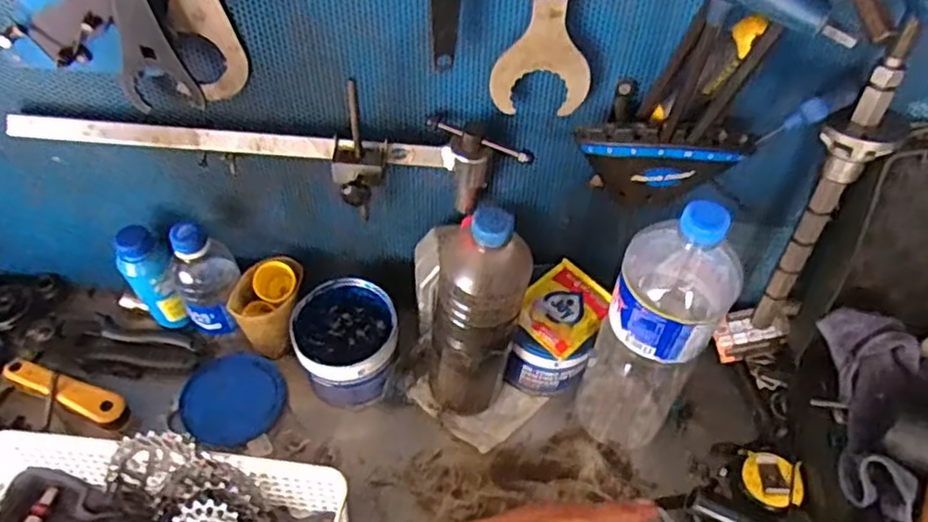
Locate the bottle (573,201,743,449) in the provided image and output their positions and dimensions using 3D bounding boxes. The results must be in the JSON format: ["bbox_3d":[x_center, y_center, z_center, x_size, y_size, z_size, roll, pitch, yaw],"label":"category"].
[{"bbox_3d":[0.163,0.066,0.580,0.086,0.313,0.095,26,54,18],"label":"bottle"}]

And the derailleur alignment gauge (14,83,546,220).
[{"bbox_3d":[-0.163,-0.084,0.569,0.427,0.084,0.067,4,50,2],"label":"derailleur alignment gauge"}]

